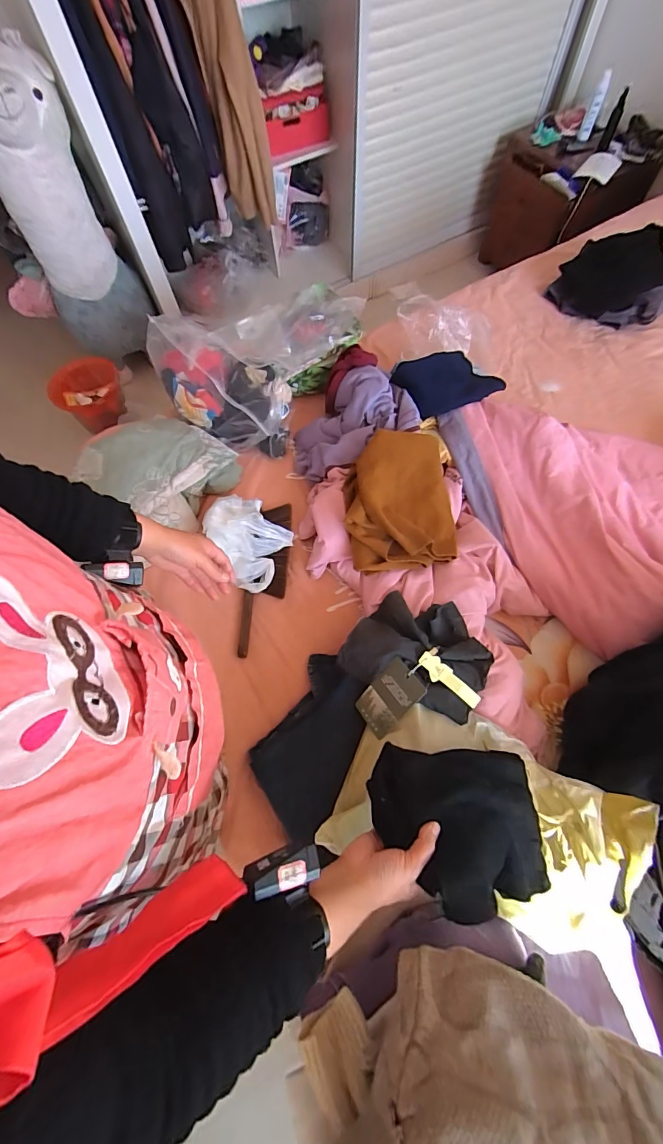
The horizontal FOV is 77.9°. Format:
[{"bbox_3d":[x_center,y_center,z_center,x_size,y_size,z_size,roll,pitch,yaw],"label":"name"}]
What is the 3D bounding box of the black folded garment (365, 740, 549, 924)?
[{"bbox_3d":[0.181,0.320,0.526,0.259,0.064,0.181,11,39,-23],"label":"black folded garment"}]

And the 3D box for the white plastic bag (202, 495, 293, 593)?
[{"bbox_3d":[-0.184,-0.071,0.886,0.173,0.094,0.153,39,74,17],"label":"white plastic bag"}]

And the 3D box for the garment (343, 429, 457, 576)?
[{"bbox_3d":[0.134,-0.150,0.840,0.216,0.088,0.279,-8,67,0],"label":"garment"}]

